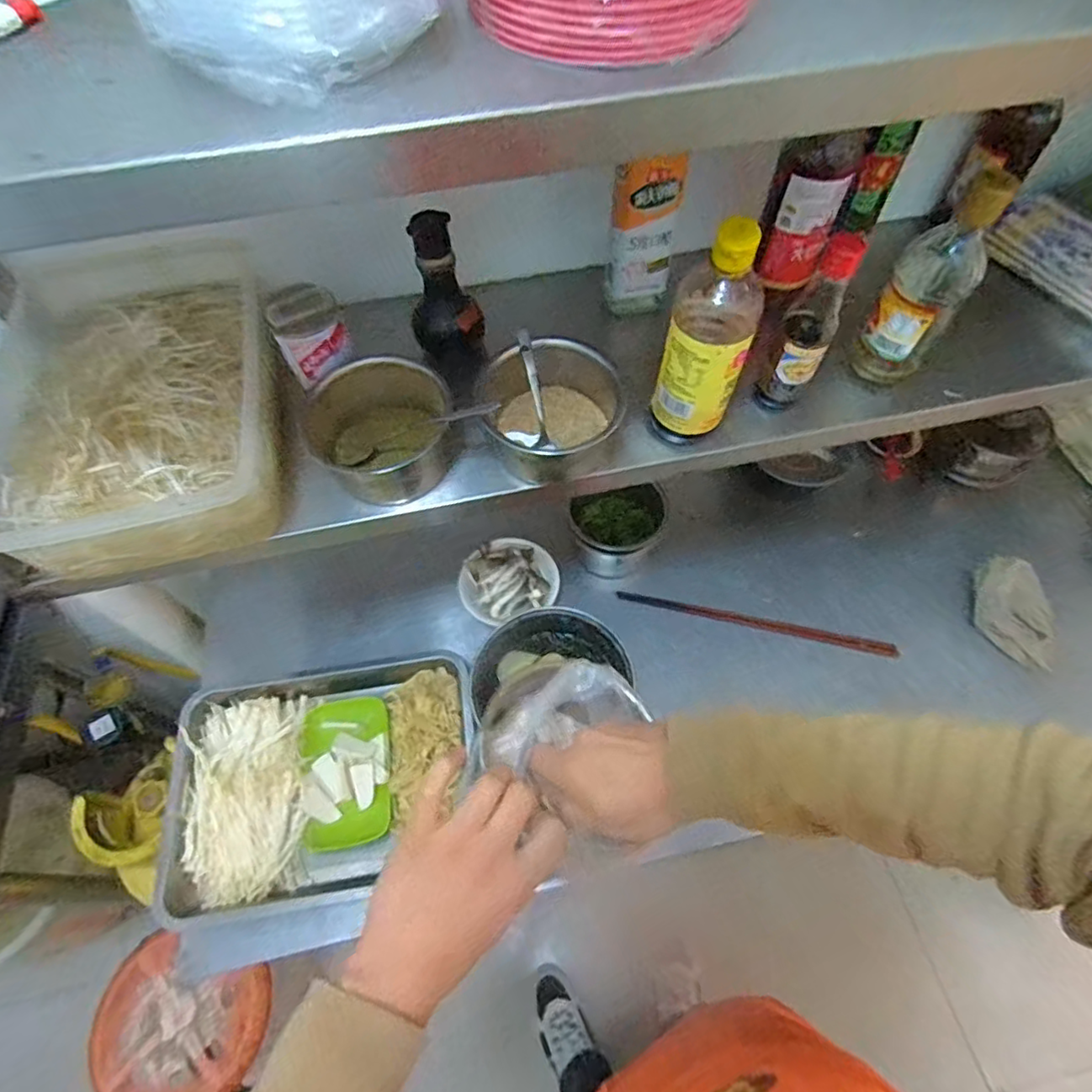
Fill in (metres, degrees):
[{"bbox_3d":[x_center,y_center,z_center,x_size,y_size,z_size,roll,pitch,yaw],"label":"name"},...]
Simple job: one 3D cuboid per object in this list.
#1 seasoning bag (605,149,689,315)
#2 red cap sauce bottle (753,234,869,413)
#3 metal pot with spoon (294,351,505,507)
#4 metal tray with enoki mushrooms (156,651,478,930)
[{"bbox_3d":[0.097,-0.309,0.603,0.065,0.163,0.025,11,60,8],"label":"seasoning bag"},{"bbox_3d":[0.236,-0.187,0.551,0.045,0.146,0.040,29,64,17],"label":"red cap sauce bottle"},{"bbox_3d":[-0.144,-0.112,0.573,0.155,0.085,0.112,-27,62,-14],"label":"metal pot with spoon"},{"bbox_3d":[-0.288,0.307,0.810,0.393,0.075,0.290,-12,60,-6],"label":"metal tray with enoki mushrooms"}]

